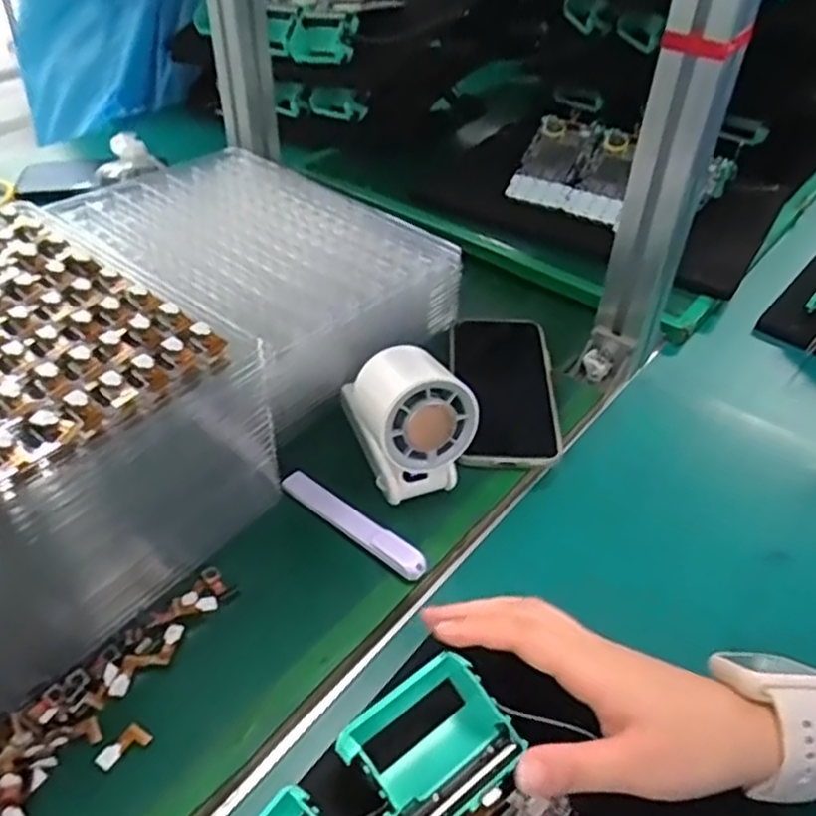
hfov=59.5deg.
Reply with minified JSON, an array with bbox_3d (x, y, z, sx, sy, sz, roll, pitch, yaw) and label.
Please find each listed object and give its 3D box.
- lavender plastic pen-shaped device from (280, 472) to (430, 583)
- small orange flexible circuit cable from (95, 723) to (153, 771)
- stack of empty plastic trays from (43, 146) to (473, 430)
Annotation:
[{"bbox_3d":[-0.035,0.069,0.437,0.114,0.012,0.015,31,46,29],"label":"lavender plastic pen-shaped device"},{"bbox_3d":[-0.135,0.161,0.339,0.011,0.004,0.024,32,46,29],"label":"small orange flexible circuit cable"},{"bbox_3d":[-0.123,-0.116,0.600,0.285,0.082,0.200,32,47,30],"label":"stack of empty plastic trays"}]

